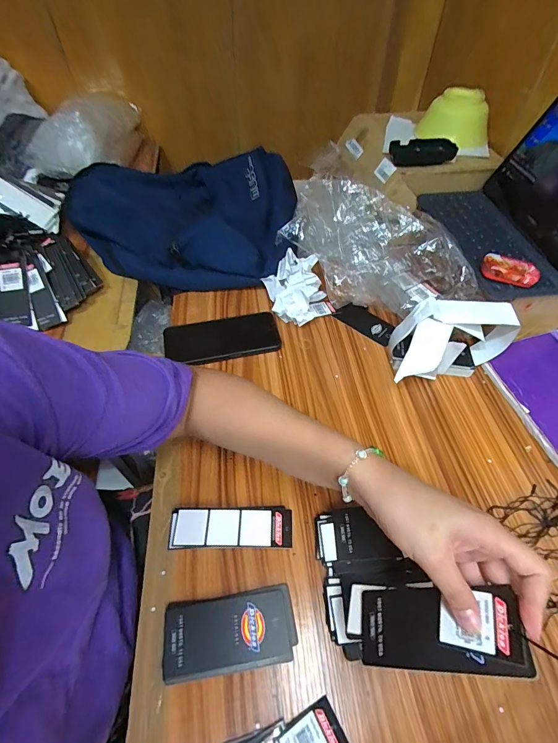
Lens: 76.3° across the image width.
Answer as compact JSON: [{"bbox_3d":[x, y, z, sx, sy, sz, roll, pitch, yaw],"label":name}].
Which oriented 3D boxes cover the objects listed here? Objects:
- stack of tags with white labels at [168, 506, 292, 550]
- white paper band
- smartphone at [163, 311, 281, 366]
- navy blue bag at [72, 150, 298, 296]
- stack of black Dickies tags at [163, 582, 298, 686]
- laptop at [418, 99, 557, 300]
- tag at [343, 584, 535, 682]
[{"bbox_3d":[-0.050,0.165,0.372,0.123,0.021,0.040,1,52,-2],"label":"stack of tags with white labels"},{"bbox_3d":[0.225,-0.045,0.496,0.173,0.102,0.089,-14,54,-13],"label":"white paper band"},{"bbox_3d":[-0.085,-0.050,0.538,0.168,0.016,0.086,-13,54,-12],"label":"smartphone"},{"bbox_3d":[-0.188,-0.296,0.665,0.421,0.109,0.317,-2,52,-4],"label":"navy blue bag"},{"bbox_3d":[-0.044,0.234,0.321,0.114,0.015,0.058,-6,52,-7],"label":"stack of black Dickies tags"},{"bbox_3d":[0.345,-0.251,0.487,0.170,0.162,0.264,-3,52,-5],"label":"laptop"},{"bbox_3d":[0.103,0.179,0.250,0.120,0.005,0.051,-22,32,32],"label":"tag"}]

